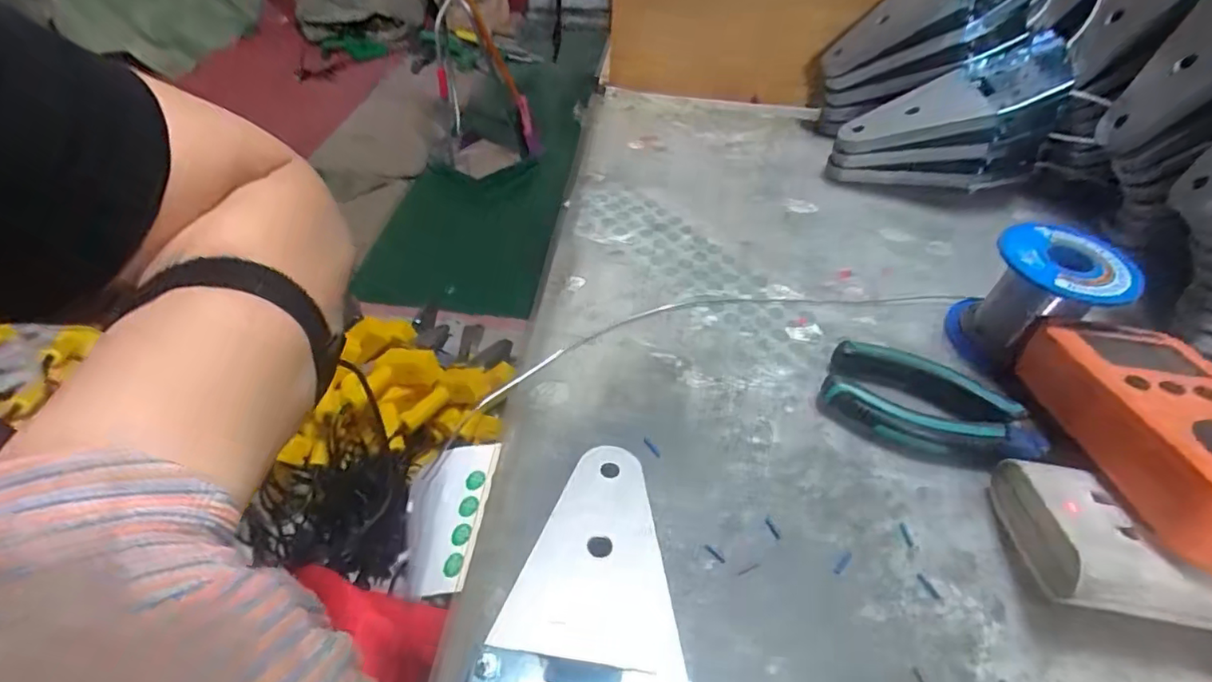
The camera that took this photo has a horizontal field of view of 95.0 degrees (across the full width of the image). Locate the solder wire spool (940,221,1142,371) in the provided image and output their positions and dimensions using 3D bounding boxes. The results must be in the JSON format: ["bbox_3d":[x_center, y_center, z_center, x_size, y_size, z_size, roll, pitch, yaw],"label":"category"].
[{"bbox_3d":[0.238,-0.023,0.306,0.057,0.061,0.060,1,47,-1],"label":"solder wire spool"}]

